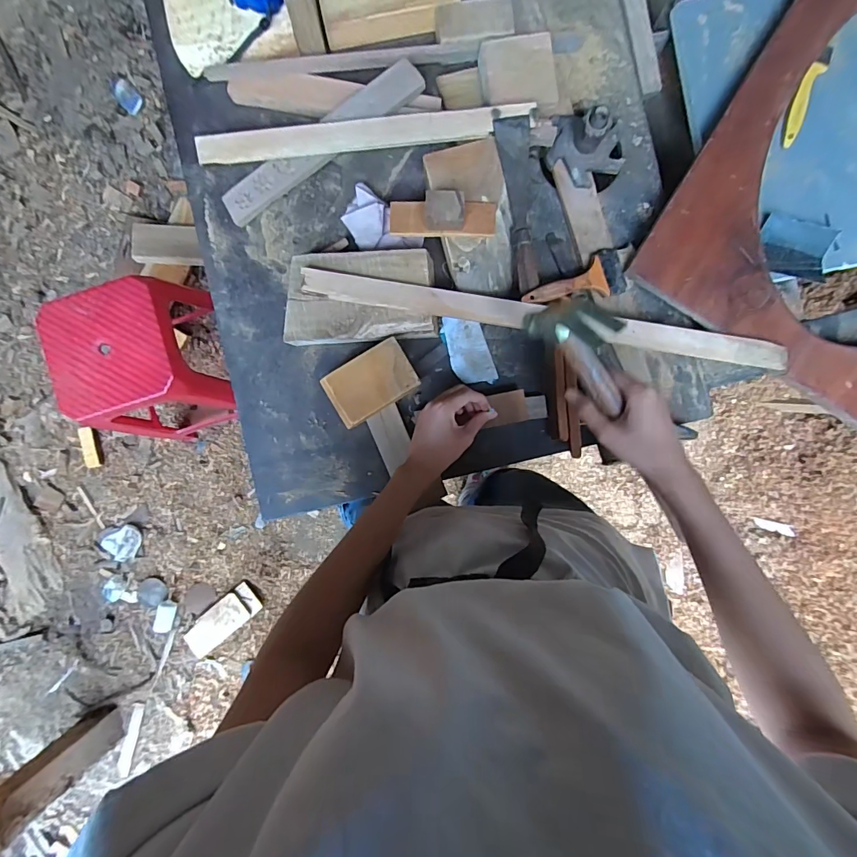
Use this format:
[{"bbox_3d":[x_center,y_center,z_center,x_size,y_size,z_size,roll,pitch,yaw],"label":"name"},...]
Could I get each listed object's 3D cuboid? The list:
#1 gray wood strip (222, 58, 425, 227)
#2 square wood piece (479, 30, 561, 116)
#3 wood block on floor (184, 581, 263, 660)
[{"bbox_3d":[-0.143,-0.376,0.567,0.299,0.019,0.045,-33,105,7],"label":"gray wood strip"},{"bbox_3d":[0.117,-0.459,0.560,0.090,0.022,0.100,-8,88,3],"label":"square wood piece"},{"bbox_3d":[-0.646,0.603,1.337,0.257,0.021,0.098,-40,87,2],"label":"wood block on floor"}]

